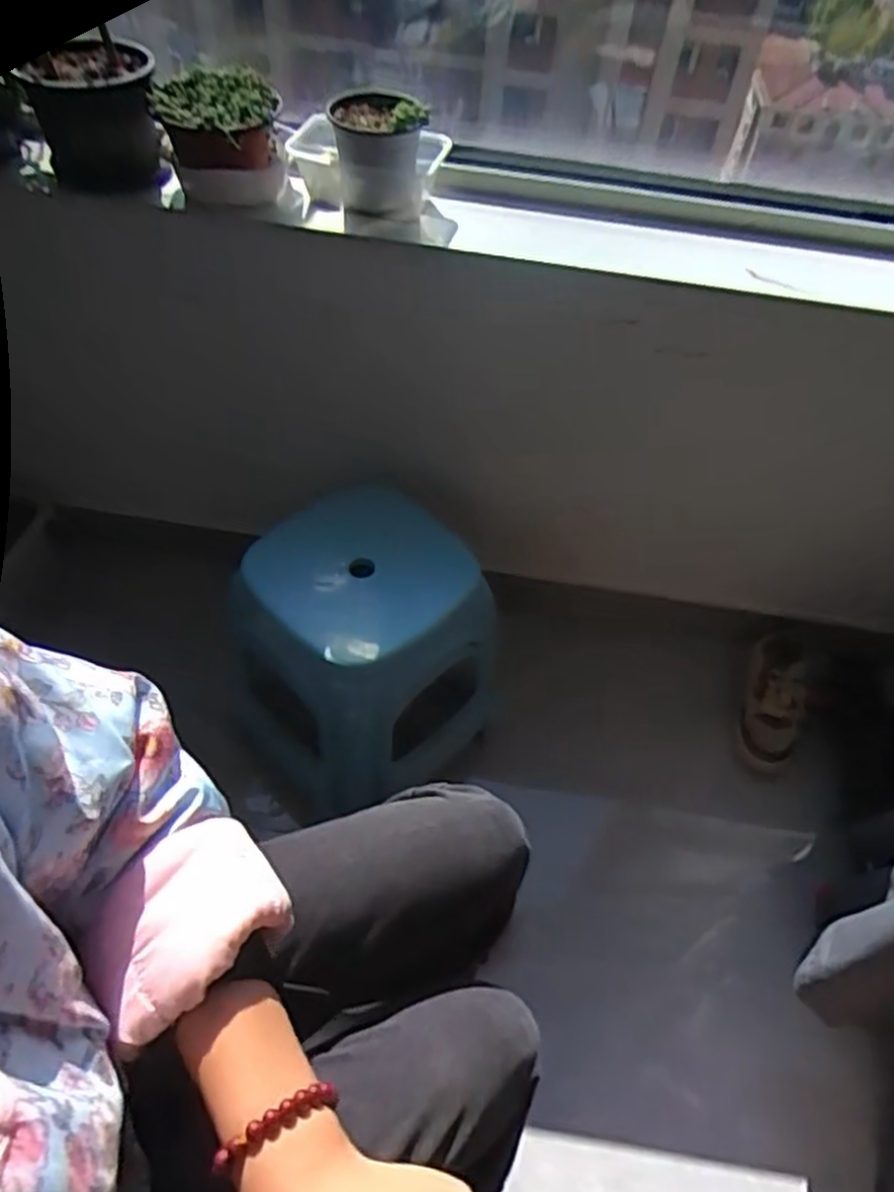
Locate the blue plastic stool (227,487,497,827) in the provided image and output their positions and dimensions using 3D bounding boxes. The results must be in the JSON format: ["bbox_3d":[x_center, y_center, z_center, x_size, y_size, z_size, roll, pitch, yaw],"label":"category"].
[{"bbox_3d":[-0.095,0.060,0.974,0.286,0.272,0.247,37,58,22],"label":"blue plastic stool"}]

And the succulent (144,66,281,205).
[{"bbox_3d":[-0.253,-0.511,0.838,0.130,0.095,0.141,-10,51,-13],"label":"succulent"}]

